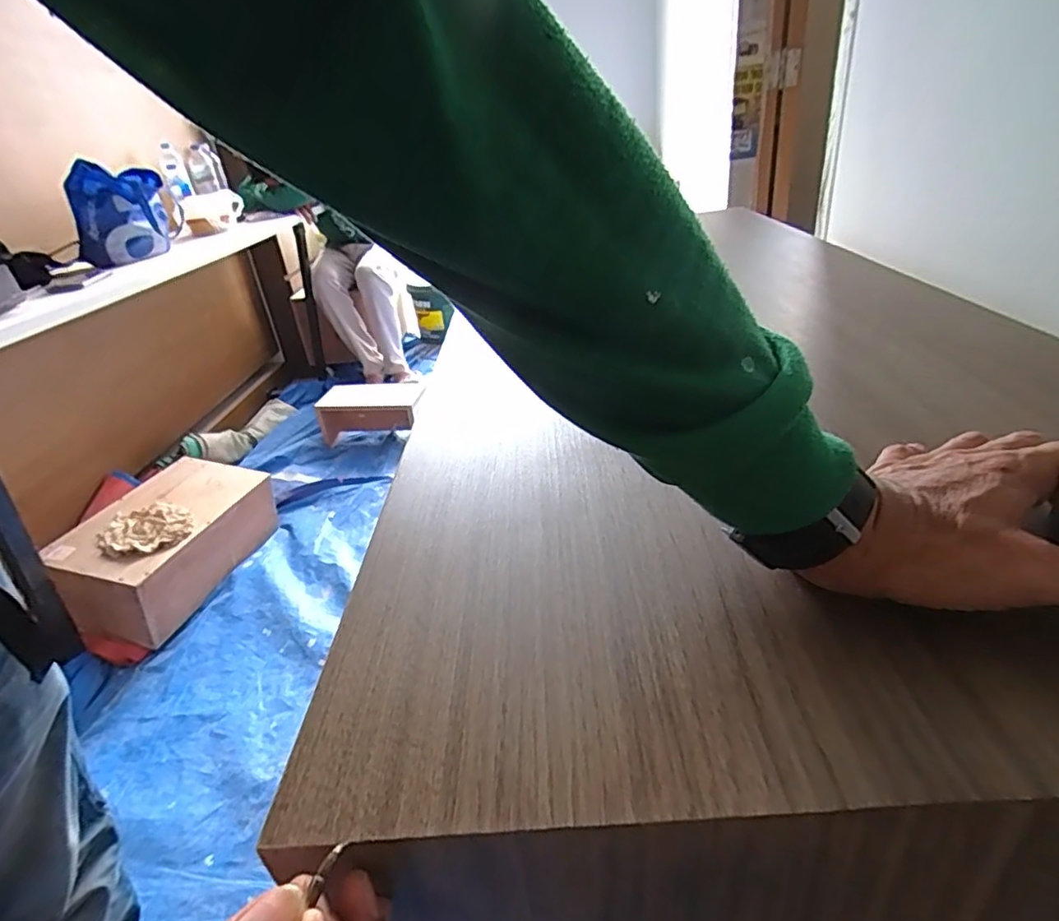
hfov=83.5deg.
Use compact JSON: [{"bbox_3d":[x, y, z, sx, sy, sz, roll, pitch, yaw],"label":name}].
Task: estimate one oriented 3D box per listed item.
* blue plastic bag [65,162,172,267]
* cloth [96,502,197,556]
[{"bbox_3d":[-1.038,-0.627,1.515,0.166,0.210,0.205,-3,30,7],"label":"blue plastic bag"},{"bbox_3d":[-0.919,0.162,1.420,0.187,0.030,0.175,-27,36,-31],"label":"cloth"}]

